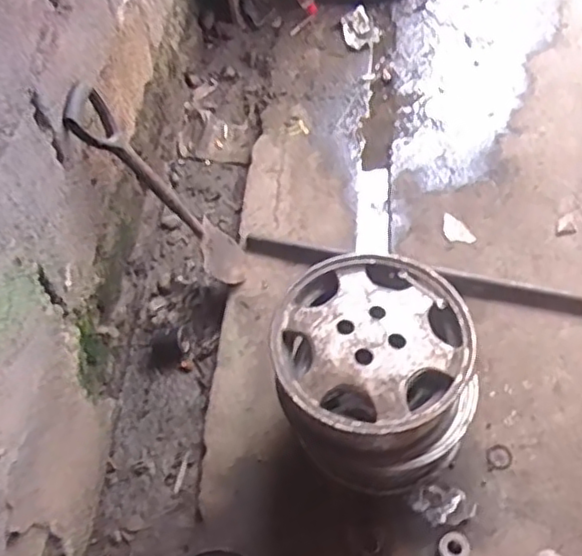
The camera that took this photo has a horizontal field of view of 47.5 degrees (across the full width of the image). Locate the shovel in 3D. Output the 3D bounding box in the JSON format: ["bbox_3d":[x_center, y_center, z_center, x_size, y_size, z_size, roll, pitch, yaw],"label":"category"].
[{"bbox_3d":[-0.288,-0.206,1.511,0.094,0.634,0.193,-15,54,20],"label":"shovel"}]

